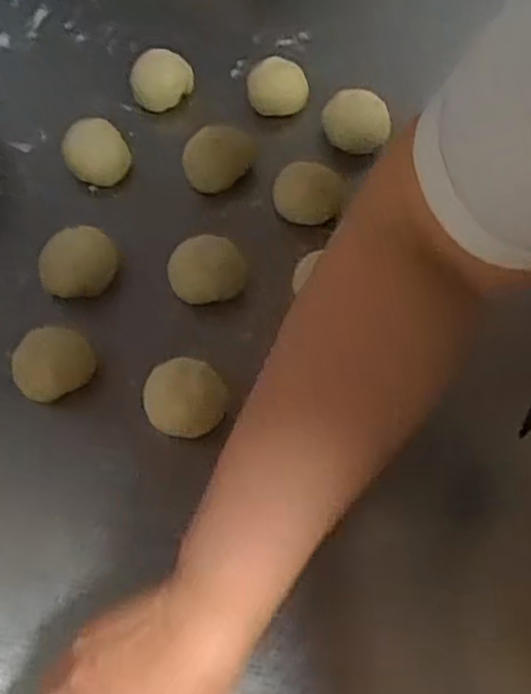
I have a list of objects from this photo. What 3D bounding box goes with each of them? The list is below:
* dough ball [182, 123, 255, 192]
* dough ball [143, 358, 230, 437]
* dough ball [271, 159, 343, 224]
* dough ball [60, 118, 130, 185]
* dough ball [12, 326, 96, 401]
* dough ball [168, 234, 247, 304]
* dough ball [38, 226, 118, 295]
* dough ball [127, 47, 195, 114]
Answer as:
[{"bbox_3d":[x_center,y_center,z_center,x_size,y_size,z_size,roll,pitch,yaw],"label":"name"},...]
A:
[{"bbox_3d":[-0.040,-0.163,0.619,0.054,0.035,0.049,8,64,1],"label":"dough ball"},{"bbox_3d":[-0.055,0.036,0.504,0.056,0.033,0.053,1,64,-3],"label":"dough ball"},{"bbox_3d":[0.035,-0.126,0.600,0.057,0.043,0.052,1,64,-3],"label":"dough ball"},{"bbox_3d":[-0.141,-0.162,0.605,0.050,0.042,0.050,1,64,-3],"label":"dough ball"},{"bbox_3d":[-0.149,0.011,0.513,0.054,0.021,0.048,-22,67,-13],"label":"dough ball"},{"bbox_3d":[-0.045,-0.057,0.562,0.058,0.045,0.048,-1,64,-4],"label":"dough ball"},{"bbox_3d":[-0.142,-0.061,0.558,0.057,0.042,0.047,-1,64,-4],"label":"dough ball"},{"bbox_3d":[-0.092,-0.241,0.655,0.054,0.029,0.045,5,64,-1],"label":"dough ball"}]

